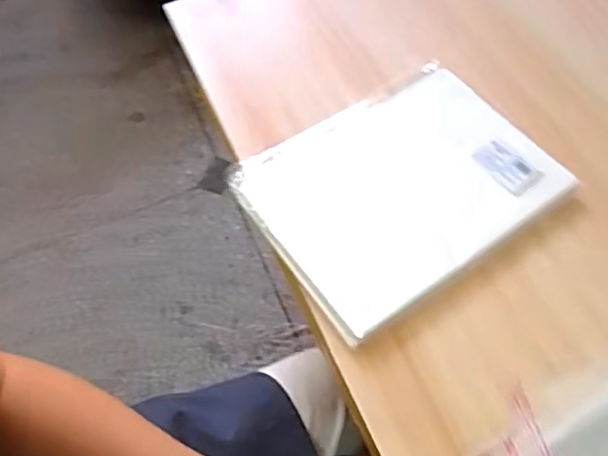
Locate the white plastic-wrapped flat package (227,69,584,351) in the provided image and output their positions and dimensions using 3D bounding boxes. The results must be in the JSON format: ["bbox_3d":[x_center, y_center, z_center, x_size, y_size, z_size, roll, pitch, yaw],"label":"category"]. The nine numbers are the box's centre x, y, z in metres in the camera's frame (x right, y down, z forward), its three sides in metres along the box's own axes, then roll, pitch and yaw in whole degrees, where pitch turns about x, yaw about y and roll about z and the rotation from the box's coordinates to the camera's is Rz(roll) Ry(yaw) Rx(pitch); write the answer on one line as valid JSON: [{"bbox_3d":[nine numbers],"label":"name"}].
[{"bbox_3d":[0.087,-0.043,0.613,0.266,0.015,0.211,-32,62,-14],"label":"white plastic-wrapped flat package"}]

